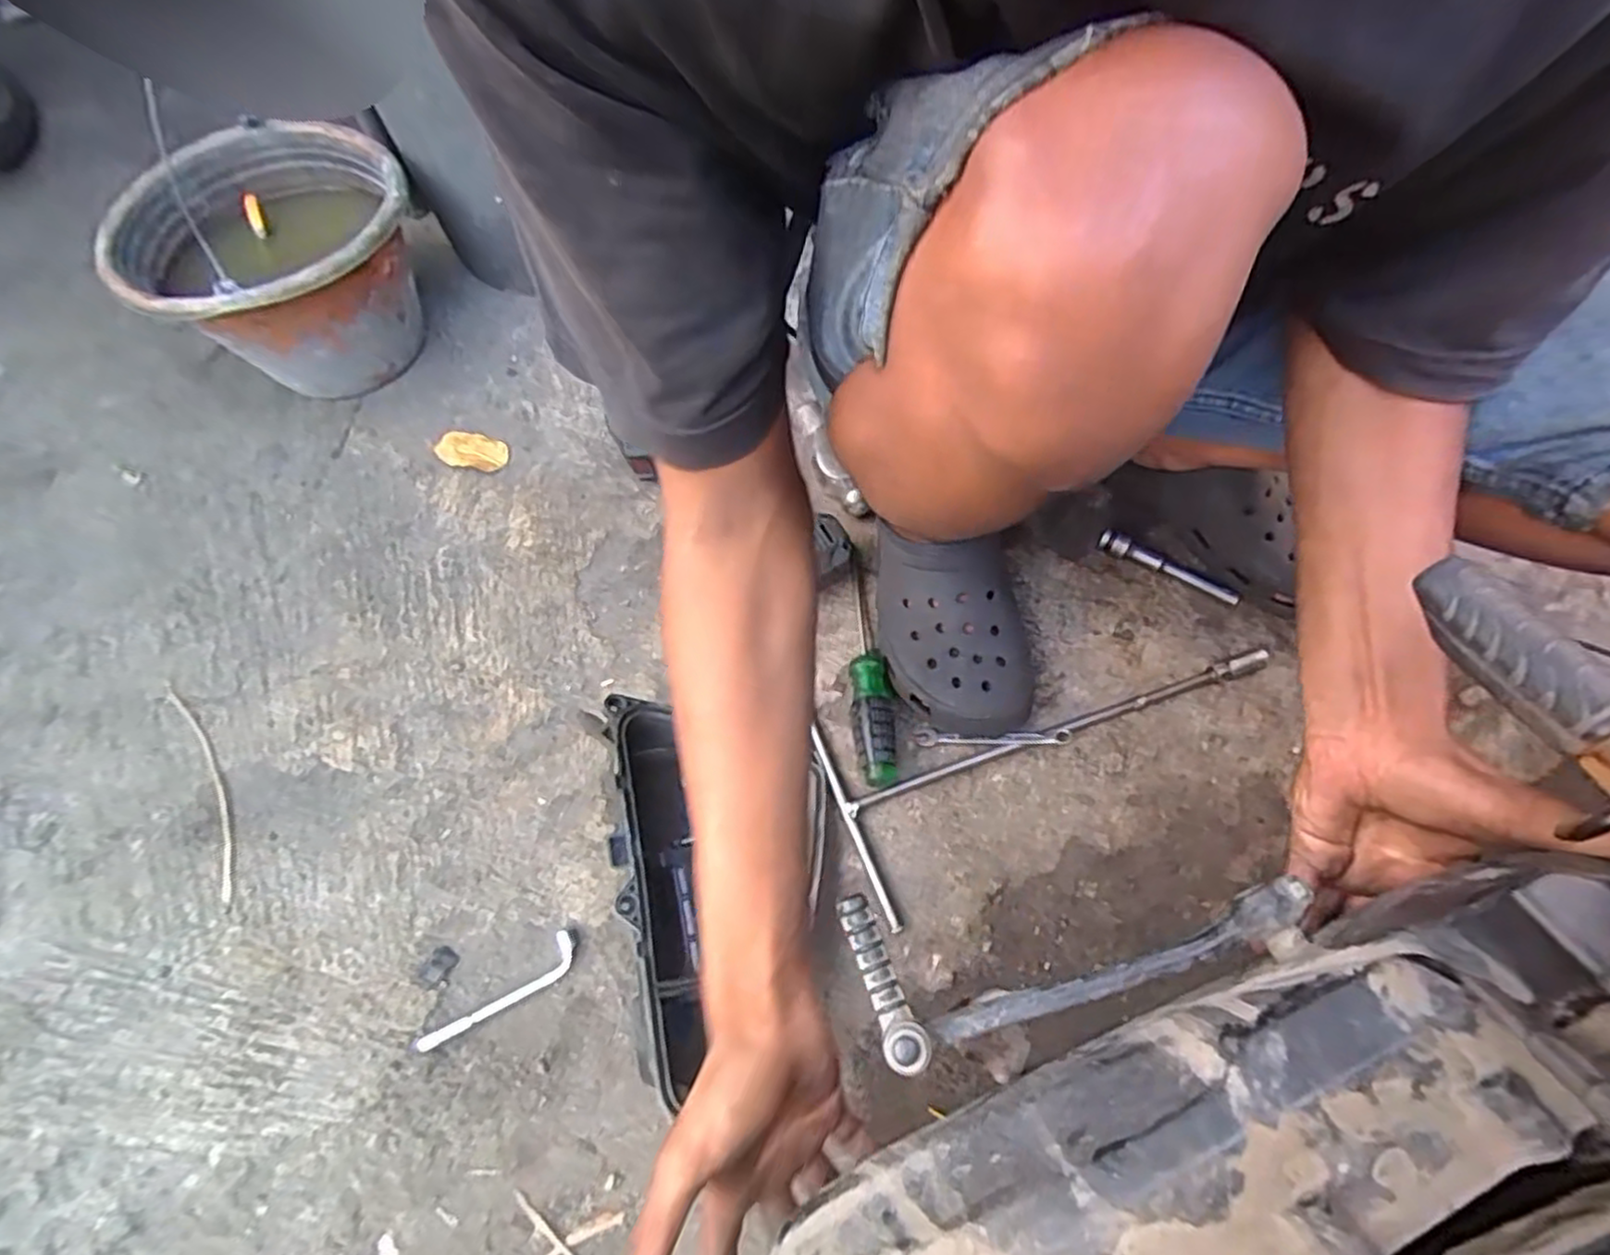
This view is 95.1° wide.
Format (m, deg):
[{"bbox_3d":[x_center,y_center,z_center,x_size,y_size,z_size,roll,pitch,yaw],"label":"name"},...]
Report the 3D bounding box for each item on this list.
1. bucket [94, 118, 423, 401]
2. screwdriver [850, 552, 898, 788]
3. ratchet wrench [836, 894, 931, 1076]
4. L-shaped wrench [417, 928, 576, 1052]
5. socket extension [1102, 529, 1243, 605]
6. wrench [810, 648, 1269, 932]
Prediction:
[{"bbox_3d":[-0.501,-0.351,0.732,0.245,0.168,0.236,-1,66,1],"label":"bucket"},{"bbox_3d":[0.054,0.023,0.623,0.033,0.033,0.220,-2,66,1],"label":"screwdriver"},{"bbox_3d":[0.031,0.145,0.302,0.016,0.013,0.068,-19,54,-7],"label":"ratchet wrench"},{"bbox_3d":[-0.219,0.268,0.532,0.122,0.013,0.024,-35,70,-13],"label":"L-shaped wrench"},{"bbox_3d":[0.323,-0.056,0.653,0.123,0.016,0.021,25,69,12],"label":"socket extension"},{"bbox_3d":[0.208,0.092,0.595,0.374,0.023,0.157,-19,67,-7],"label":"wrench"}]

